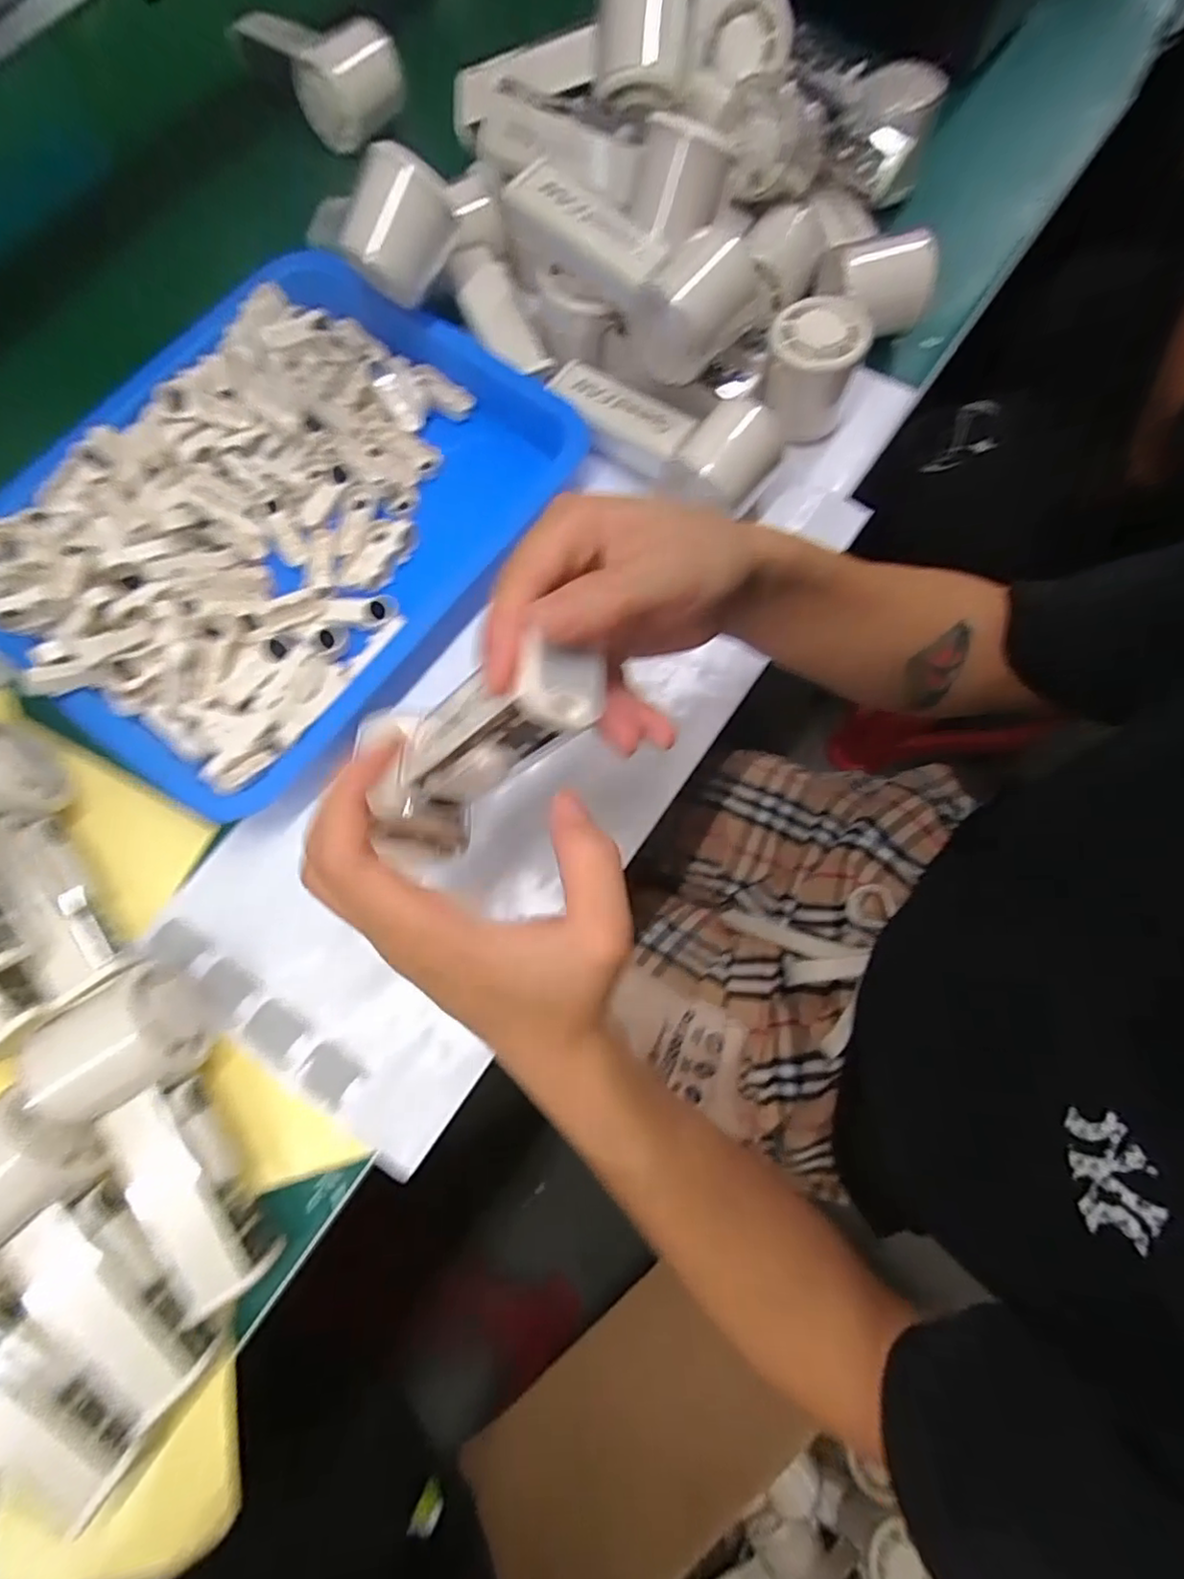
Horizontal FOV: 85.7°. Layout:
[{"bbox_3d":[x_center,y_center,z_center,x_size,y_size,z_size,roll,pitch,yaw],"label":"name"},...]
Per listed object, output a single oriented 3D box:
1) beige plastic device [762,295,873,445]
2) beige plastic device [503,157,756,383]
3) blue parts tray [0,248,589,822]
[{"bbox_3d":[0.139,-0.267,0.409,0.055,0.060,0.051,0,75,1],"label":"beige plastic device"},{"bbox_3d":[0.022,-0.310,0.385,0.147,0.059,0.057,41,79,10],"label":"beige plastic device"},{"bbox_3d":[-0.192,-0.169,0.388,0.262,0.041,0.324,35,78,9],"label":"blue parts tray"}]

